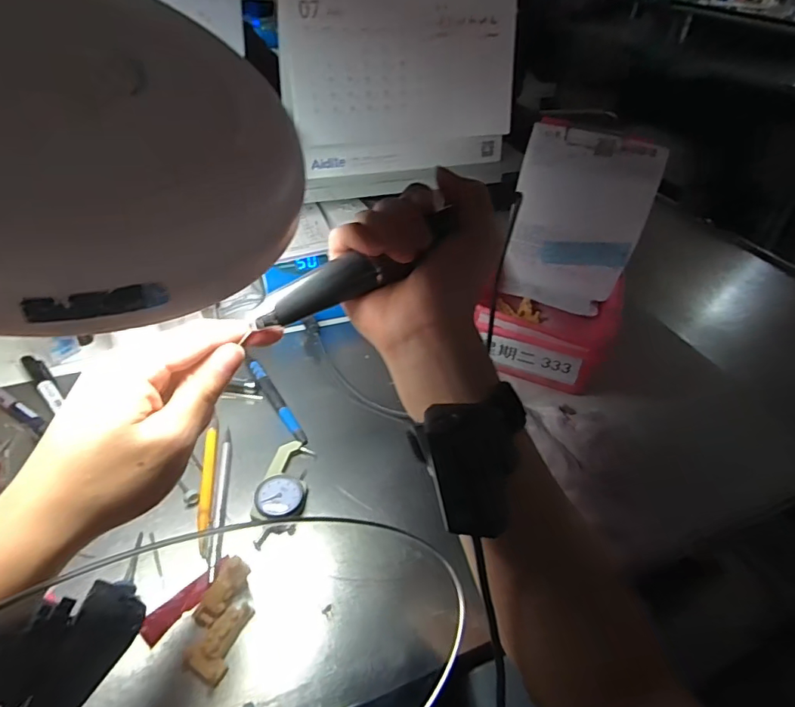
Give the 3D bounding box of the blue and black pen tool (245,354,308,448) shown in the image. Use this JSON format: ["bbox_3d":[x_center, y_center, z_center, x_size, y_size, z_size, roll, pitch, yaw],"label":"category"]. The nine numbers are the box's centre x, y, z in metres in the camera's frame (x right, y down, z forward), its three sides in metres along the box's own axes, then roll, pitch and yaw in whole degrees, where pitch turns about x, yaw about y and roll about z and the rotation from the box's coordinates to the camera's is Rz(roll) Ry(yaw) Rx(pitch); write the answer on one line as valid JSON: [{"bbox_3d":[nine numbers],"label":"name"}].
[{"bbox_3d":[-0.122,0.039,0.479,0.013,0.010,0.132,-23,49,-29],"label":"blue and black pen tool"}]

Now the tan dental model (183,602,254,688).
[{"bbox_3d":[-0.112,0.183,0.316,0.029,0.007,0.046,24,45,20],"label":"tan dental model"}]

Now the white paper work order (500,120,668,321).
[{"bbox_3d":[0.209,-0.155,0.568,0.142,0.205,0.012,16,19,19],"label":"white paper work order"}]

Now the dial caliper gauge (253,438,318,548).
[{"bbox_3d":[-0.094,0.110,0.400,0.040,0.012,0.097,4,41,-2],"label":"dial caliper gauge"}]

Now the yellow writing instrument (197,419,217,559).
[{"bbox_3d":[-0.155,0.105,0.401,0.010,0.006,0.128,-5,43,-12],"label":"yellow writing instrument"}]

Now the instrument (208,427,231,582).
[{"bbox_3d":[-0.141,0.113,0.392,0.008,0.007,0.137,-4,42,-11],"label":"instrument"}]

